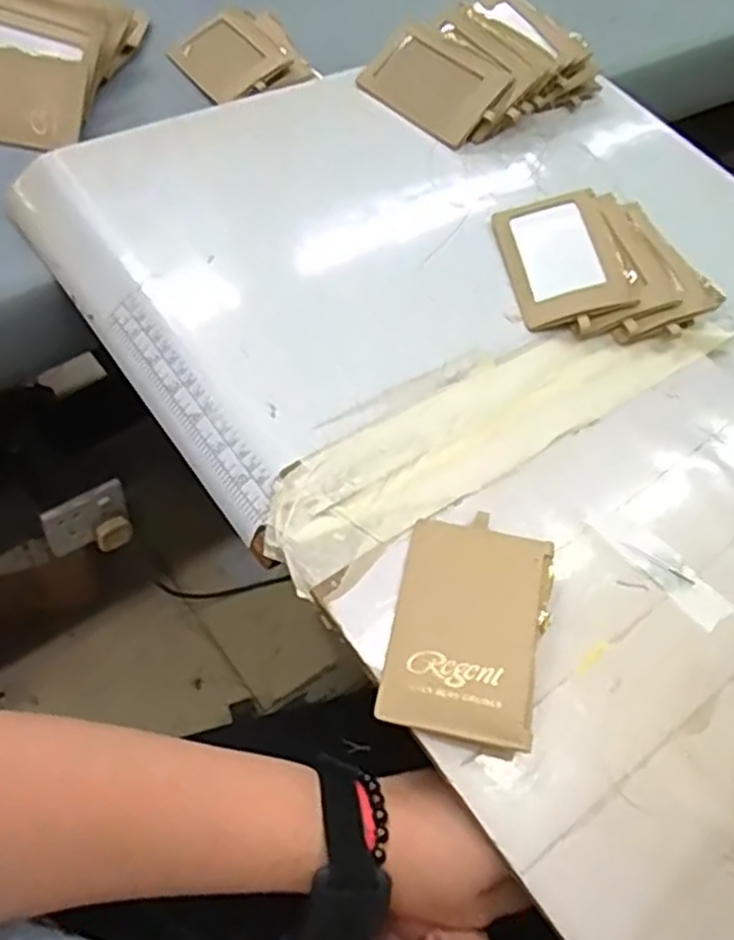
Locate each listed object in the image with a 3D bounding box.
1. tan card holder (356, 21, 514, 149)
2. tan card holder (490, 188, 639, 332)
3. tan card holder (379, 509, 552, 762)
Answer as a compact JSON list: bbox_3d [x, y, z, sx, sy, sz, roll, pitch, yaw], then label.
[{"bbox_3d":[0.054,-0.312,0.597,0.110,0.006,0.069,38,98,13],"label":"tan card holder"},{"bbox_3d":[0.134,-0.149,0.516,0.075,0.011,0.113,-19,61,13],"label":"tan card holder"},{"bbox_3d":[0.052,0.078,0.376,0.073,0.019,0.113,15,57,1],"label":"tan card holder"}]

